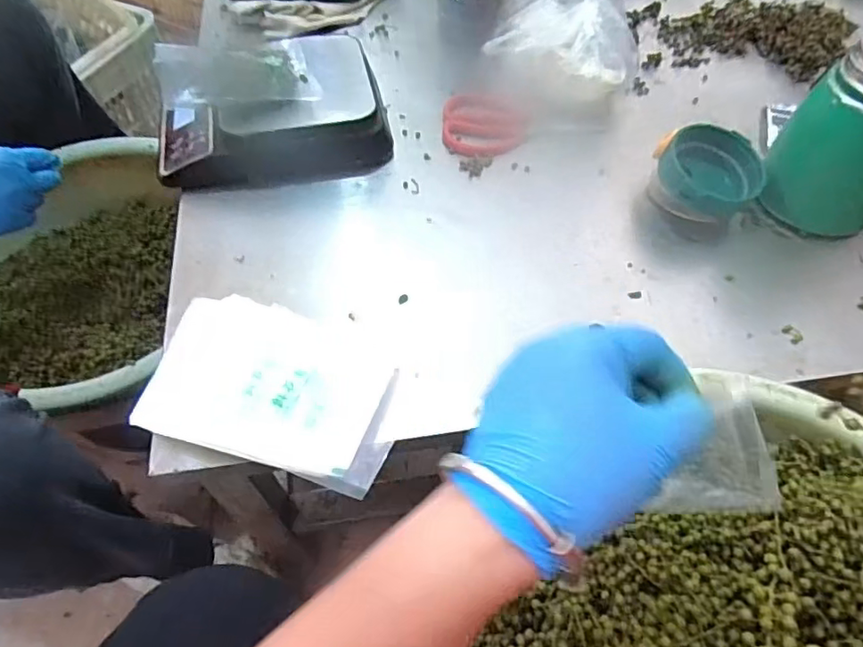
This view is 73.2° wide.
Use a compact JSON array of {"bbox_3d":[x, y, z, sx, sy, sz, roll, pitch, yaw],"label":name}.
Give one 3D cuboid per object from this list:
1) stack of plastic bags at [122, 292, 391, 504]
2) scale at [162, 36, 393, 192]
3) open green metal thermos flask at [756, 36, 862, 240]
[{"bbox_3d":[-0.109,0.042,0.414,0.184,0.018,0.116,17,55,10],"label":"stack of plastic bags"},{"bbox_3d":[-0.157,-0.206,0.568,0.222,0.061,0.139,-14,58,-9],"label":"scale"},{"bbox_3d":[0.351,-0.151,0.485,0.088,0.150,0.100,-39,65,-23],"label":"open green metal thermos flask"}]

